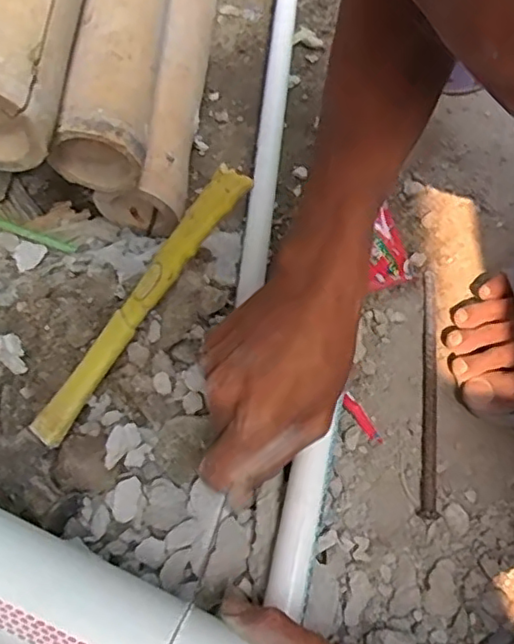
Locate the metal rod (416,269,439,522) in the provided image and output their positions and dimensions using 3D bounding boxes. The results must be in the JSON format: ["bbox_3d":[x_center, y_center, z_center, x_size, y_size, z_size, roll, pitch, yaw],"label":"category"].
[{"bbox_3d":[0.131,0.049,0.464,0.012,0.007,0.195,6,66,5],"label":"metal rod"}]

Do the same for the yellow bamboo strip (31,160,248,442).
[{"bbox_3d":[-0.082,-0.012,0.425,0.024,0.009,0.226,37,92,17],"label":"yellow bamboo strip"}]

